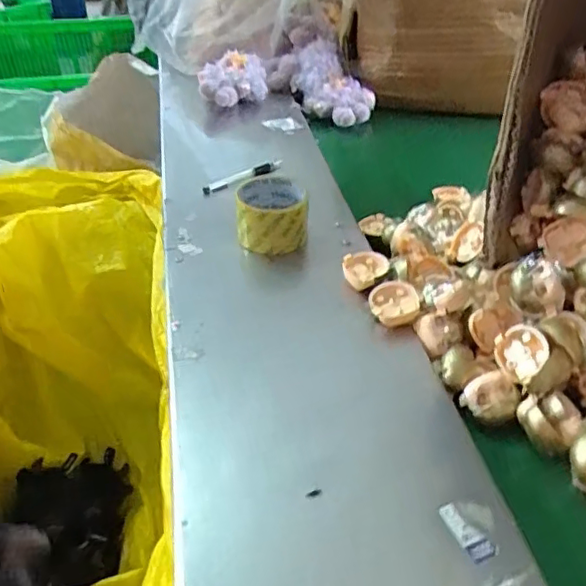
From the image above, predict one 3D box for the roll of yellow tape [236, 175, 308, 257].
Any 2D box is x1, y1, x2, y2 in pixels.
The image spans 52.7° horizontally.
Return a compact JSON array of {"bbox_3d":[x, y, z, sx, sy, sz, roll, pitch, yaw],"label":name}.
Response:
[{"bbox_3d":[-0.025,-0.092,0.712,0.083,0.064,0.089,2,38,2],"label":"roll of yellow tape"}]

